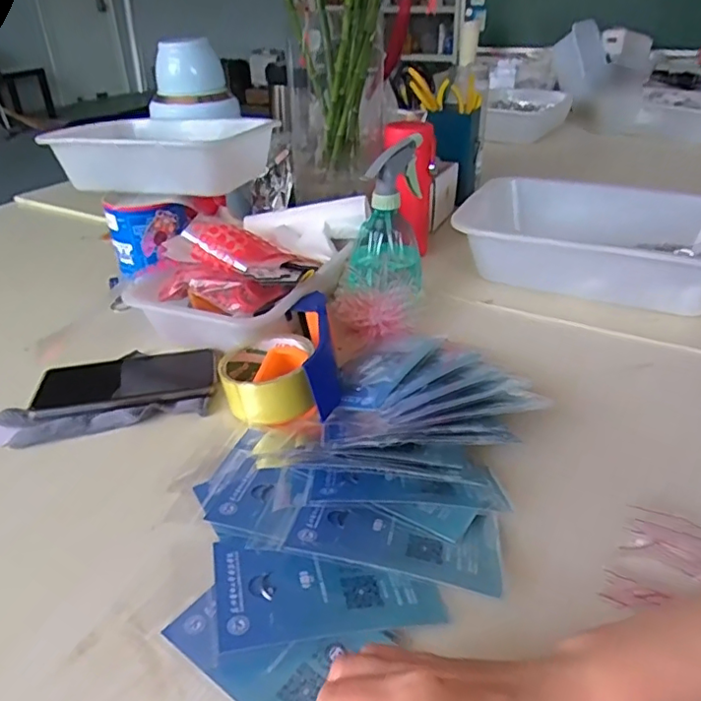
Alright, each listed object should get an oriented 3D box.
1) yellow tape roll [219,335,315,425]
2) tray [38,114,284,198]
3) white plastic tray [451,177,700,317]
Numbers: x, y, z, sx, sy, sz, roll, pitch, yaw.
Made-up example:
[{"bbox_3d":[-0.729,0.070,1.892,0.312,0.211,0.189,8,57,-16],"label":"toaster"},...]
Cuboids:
[{"bbox_3d":[-0.076,0.024,0.533,0.081,0.044,0.090,-3,32,-1],"label":"yellow tape roll"},{"bbox_3d":[-0.221,-0.231,0.695,0.228,0.062,0.152,6,33,12],"label":"tray"},{"bbox_3d":[0.314,-0.132,0.724,0.322,0.081,0.232,15,36,26],"label":"white plastic tray"}]

